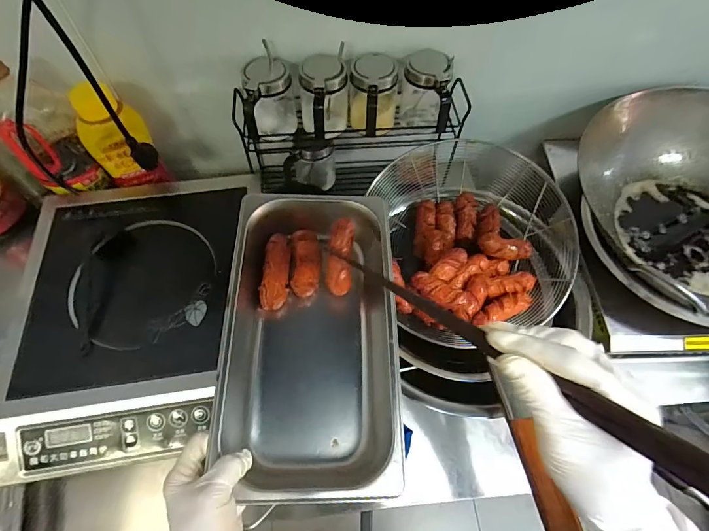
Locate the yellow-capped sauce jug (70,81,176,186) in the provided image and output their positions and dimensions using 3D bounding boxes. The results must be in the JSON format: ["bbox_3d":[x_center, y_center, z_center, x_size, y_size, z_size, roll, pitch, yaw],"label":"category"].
[{"bbox_3d":[-0.374,-0.196,0.646,0.077,0.188,0.066,4,62,1],"label":"yellow-capped sauce jug"}]

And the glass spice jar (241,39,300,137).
[{"bbox_3d":[-0.128,-0.253,0.612,0.076,0.101,0.087,-4,62,-3],"label":"glass spice jar"}]

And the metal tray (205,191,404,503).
[{"bbox_3d":[-0.045,0.072,0.439,0.171,0.075,0.320,-1,62,-1],"label":"metal tray"}]

